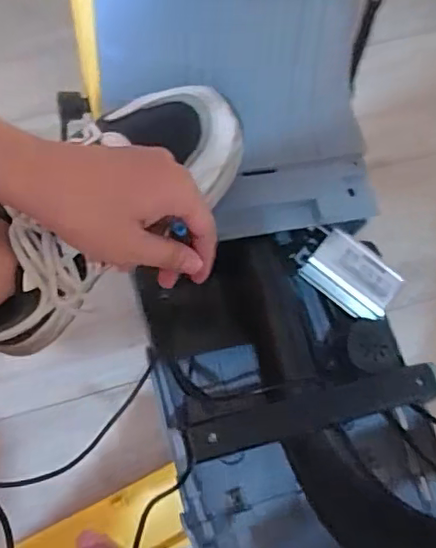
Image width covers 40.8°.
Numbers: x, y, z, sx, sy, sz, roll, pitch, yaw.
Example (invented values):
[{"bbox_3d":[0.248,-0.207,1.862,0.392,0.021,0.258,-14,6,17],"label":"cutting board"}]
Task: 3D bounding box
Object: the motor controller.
[{"bbox_3d":[0.116,-0.001,0.544,0.096,0.026,0.052,37,73,9],"label":"motor controller"}]

